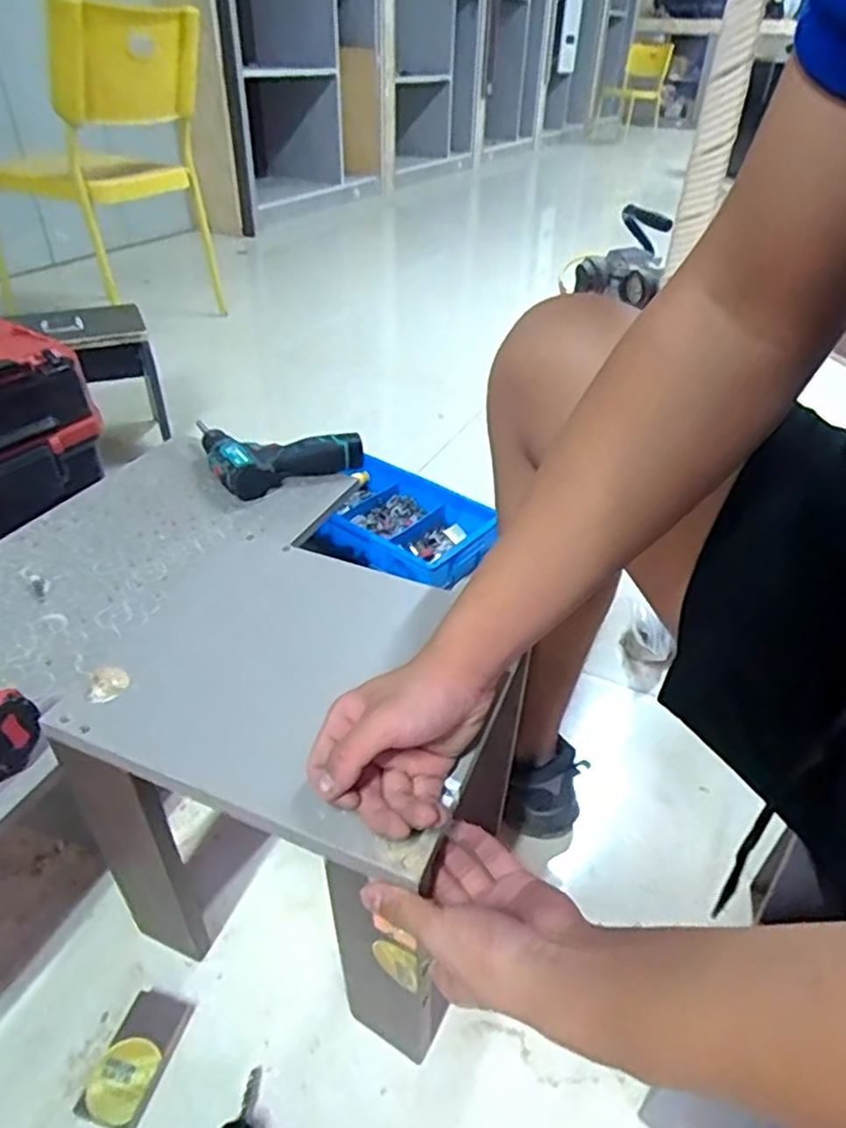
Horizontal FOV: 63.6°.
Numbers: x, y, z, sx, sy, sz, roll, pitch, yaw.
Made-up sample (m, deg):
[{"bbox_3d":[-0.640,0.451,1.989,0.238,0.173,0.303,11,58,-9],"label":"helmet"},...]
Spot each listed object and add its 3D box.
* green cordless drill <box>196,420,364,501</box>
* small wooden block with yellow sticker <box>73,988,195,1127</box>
[{"bbox_3d":[-0.205,-0.170,0.984,0.209,0.057,0.173,-16,41,-22],"label":"green cordless drill"},{"bbox_3d":[-0.248,0.421,0.588,0.057,0.021,0.099,9,38,10],"label":"small wooden block with yellow sticker"}]

